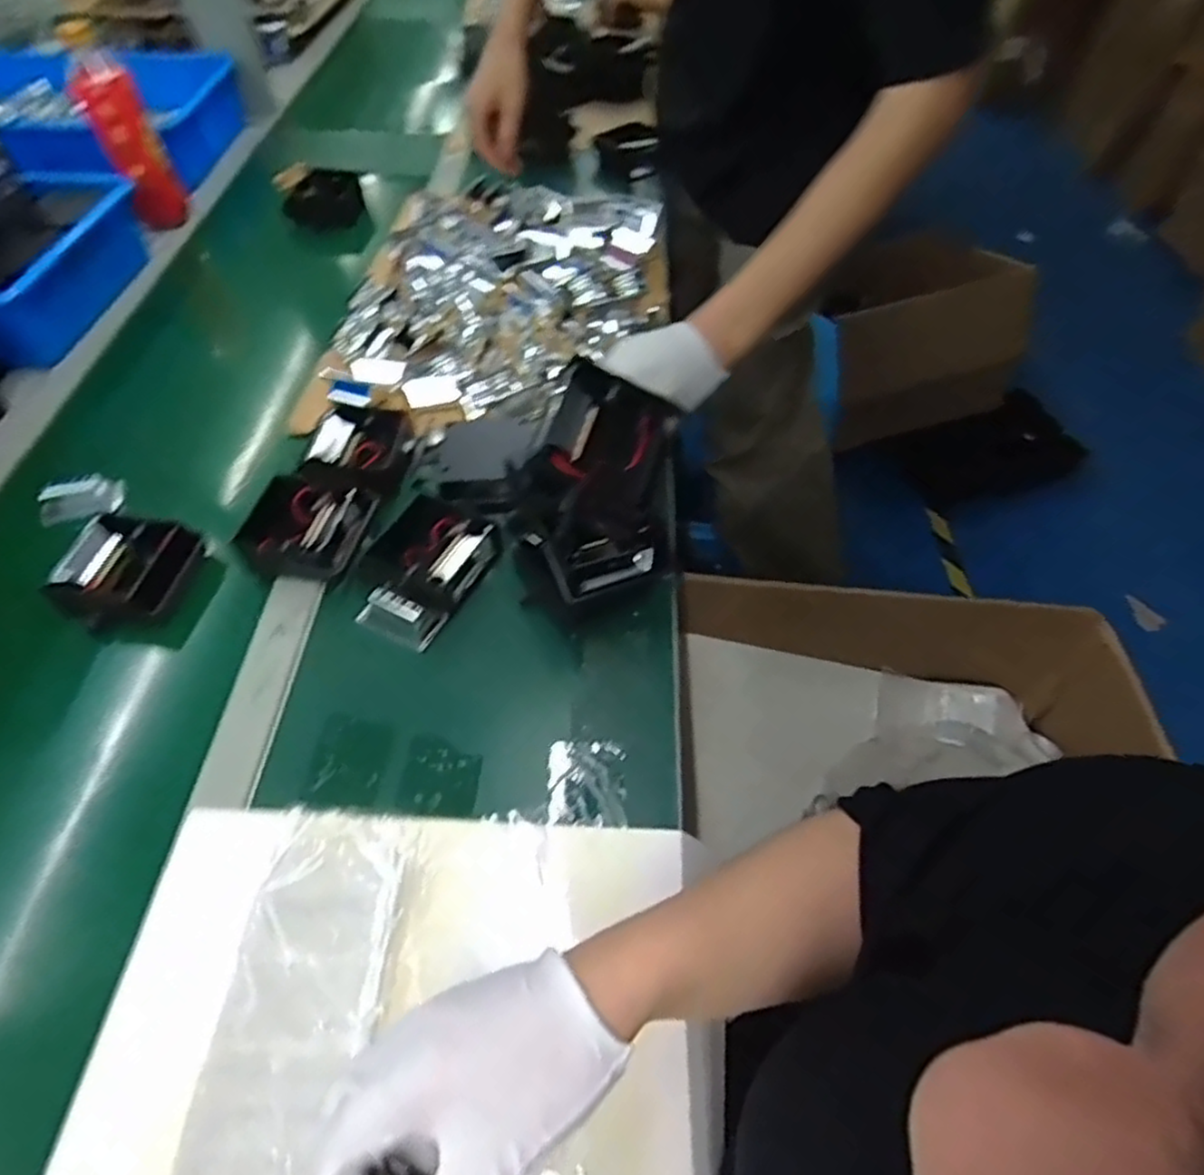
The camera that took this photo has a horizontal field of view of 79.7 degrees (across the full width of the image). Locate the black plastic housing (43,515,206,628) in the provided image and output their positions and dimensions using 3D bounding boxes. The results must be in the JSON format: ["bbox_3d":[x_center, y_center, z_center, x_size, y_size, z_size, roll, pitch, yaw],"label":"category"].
[{"bbox_3d":[-0.403,-0.016,0.616,0.088,0.043,0.105,12,54,8],"label":"black plastic housing"}]

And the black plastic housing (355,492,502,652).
[{"bbox_3d":[-0.154,-0.018,0.617,0.087,0.040,0.125,28,58,19],"label":"black plastic housing"}]

